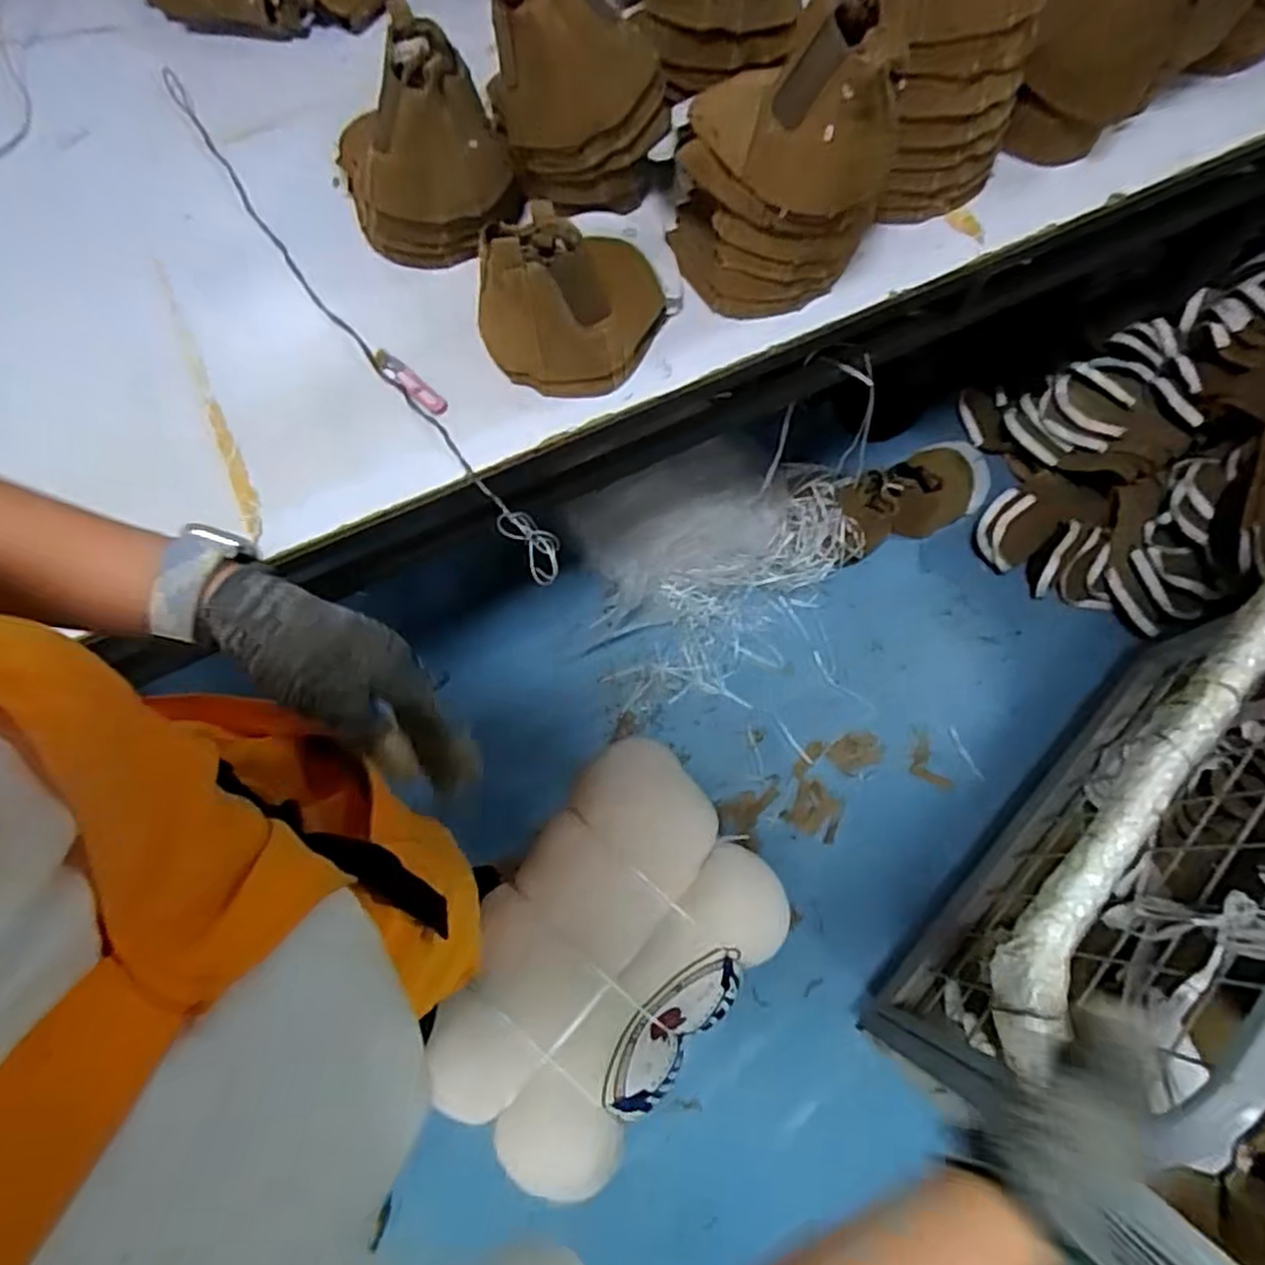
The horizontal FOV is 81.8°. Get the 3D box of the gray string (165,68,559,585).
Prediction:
[{"bbox_3d":[-0.340,-0.380,0.838,0.040,0.032,0.838,-36,75,-11],"label":"gray string"}]

